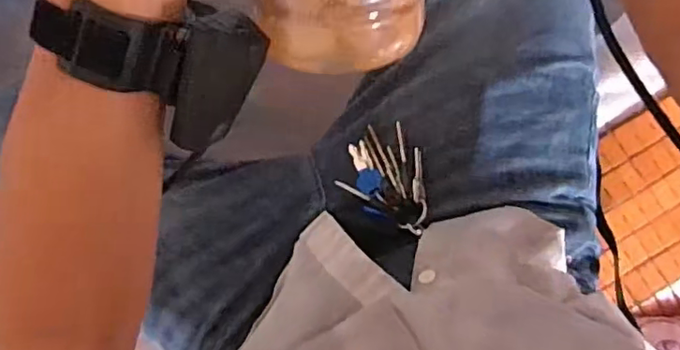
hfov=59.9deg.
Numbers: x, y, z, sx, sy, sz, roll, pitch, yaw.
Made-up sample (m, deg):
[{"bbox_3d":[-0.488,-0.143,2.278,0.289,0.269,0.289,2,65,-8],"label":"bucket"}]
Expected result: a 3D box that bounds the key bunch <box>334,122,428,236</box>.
[{"bbox_3d":[0.037,0.005,0.505,0.066,0.016,0.106,-13,58,18],"label":"key bunch"}]

